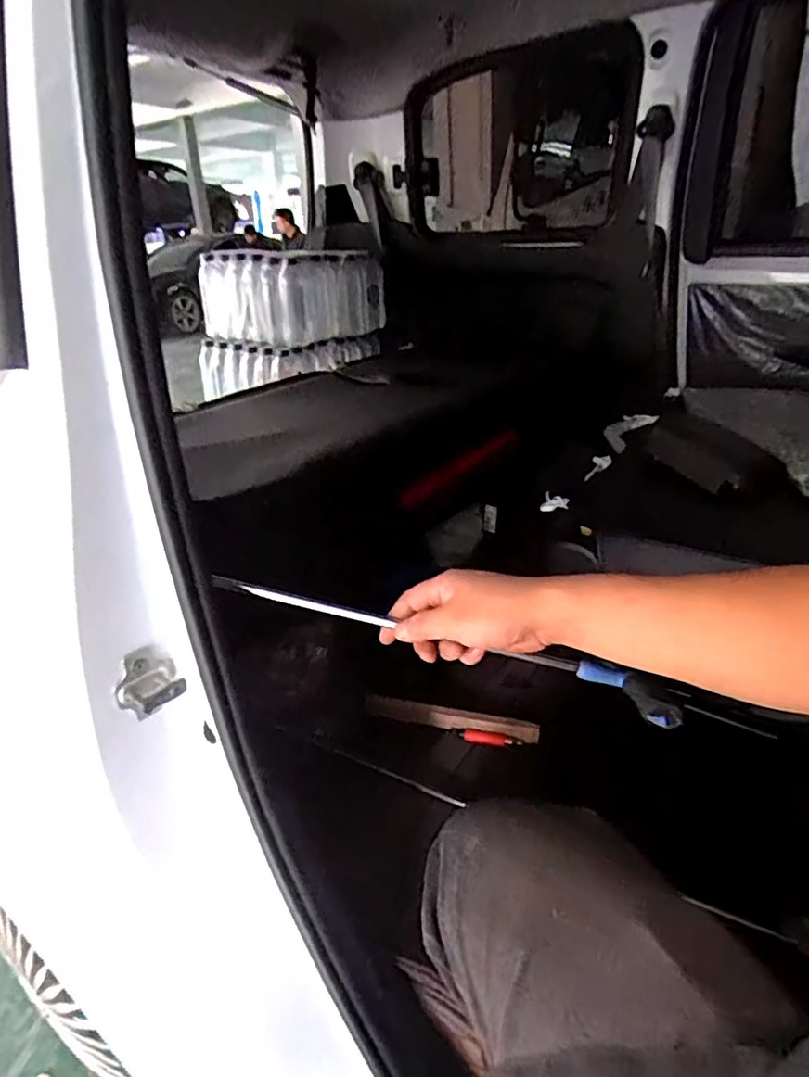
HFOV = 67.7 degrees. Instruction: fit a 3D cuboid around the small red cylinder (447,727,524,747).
[{"bbox_3d":[0.121,0.301,0.913,0.111,0.017,0.015,5,28,18],"label":"small red cylinder"}]

